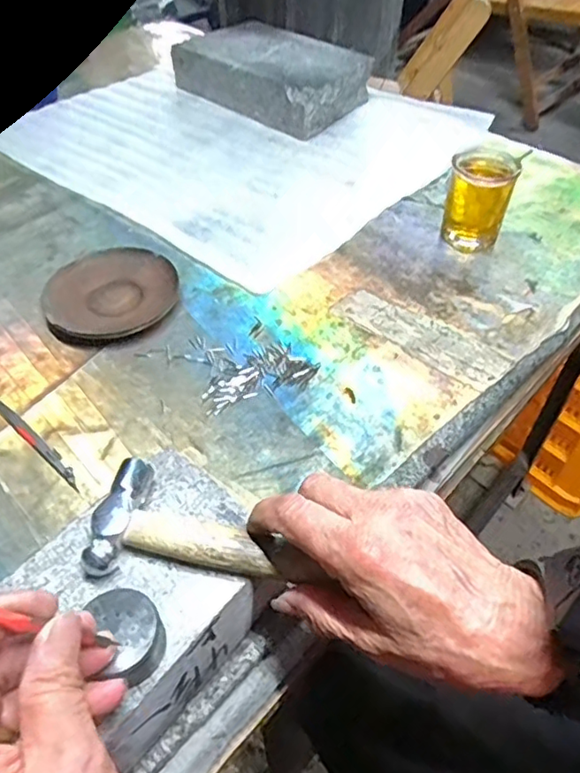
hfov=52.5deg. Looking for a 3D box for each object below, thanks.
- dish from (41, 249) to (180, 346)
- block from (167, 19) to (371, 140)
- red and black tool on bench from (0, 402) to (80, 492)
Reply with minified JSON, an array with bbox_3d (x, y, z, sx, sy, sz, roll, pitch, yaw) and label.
[{"bbox_3d":[-0.160,-0.083,0.523,0.115,0.016,0.105,0,48,0],"label":"dish"},{"bbox_3d":[-0.018,-0.430,0.808,0.242,0.061,0.162,33,56,26],"label":"block"},{"bbox_3d":[-0.181,0.039,0.420,0.107,0.004,0.009,34,56,27],"label":"red and black tool on bench"}]

